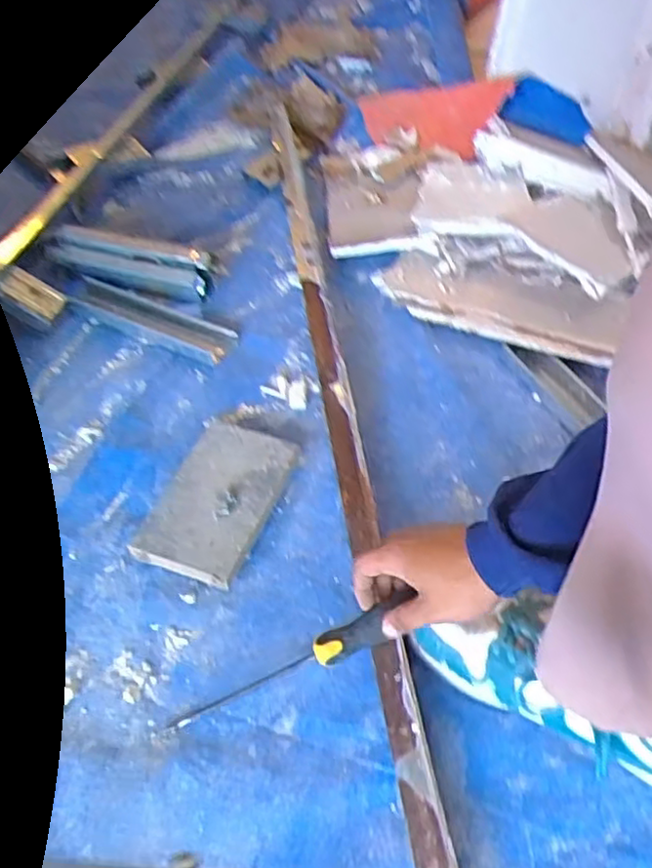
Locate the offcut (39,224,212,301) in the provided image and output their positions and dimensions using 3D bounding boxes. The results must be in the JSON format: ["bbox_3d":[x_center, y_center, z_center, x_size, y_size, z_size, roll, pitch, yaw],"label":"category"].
[{"bbox_3d":[-0.250,-0.217,0.882,0.212,0.059,0.059,12,54,7],"label":"offcut"}]

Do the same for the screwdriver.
[{"bbox_3d":[-0.027,0.194,0.587,0.225,0.032,0.032,-28,57,2],"label":"screwdriver"}]

